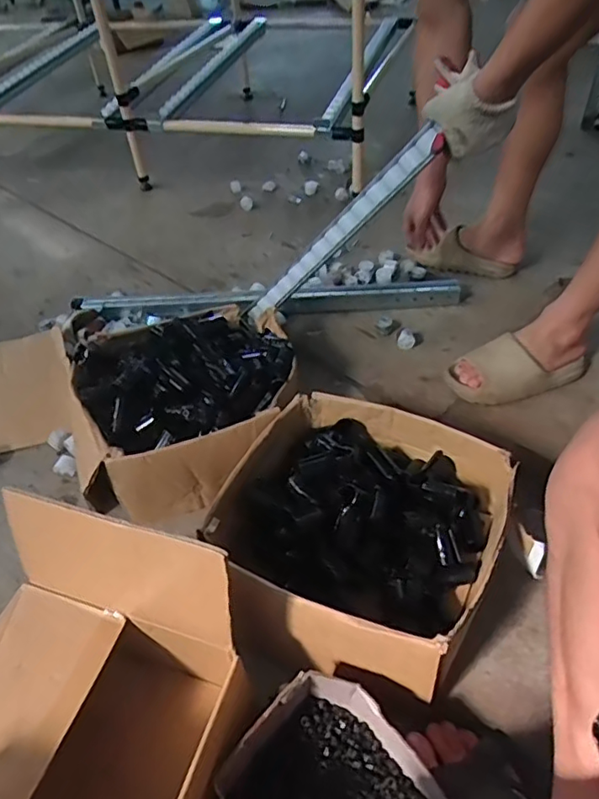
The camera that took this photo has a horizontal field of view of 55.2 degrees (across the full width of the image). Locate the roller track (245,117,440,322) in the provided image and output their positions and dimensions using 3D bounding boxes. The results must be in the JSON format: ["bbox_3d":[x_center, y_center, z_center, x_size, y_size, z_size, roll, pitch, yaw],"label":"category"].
[{"bbox_3d":[0.058,-0.266,0.954,0.039,0.491,0.032,38,48,-16],"label":"roller track"}]

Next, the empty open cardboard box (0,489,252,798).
[{"bbox_3d":[-0.224,0.340,0.547,0.276,0.278,0.347,13,48,15],"label":"empty open cardboard box"}]

